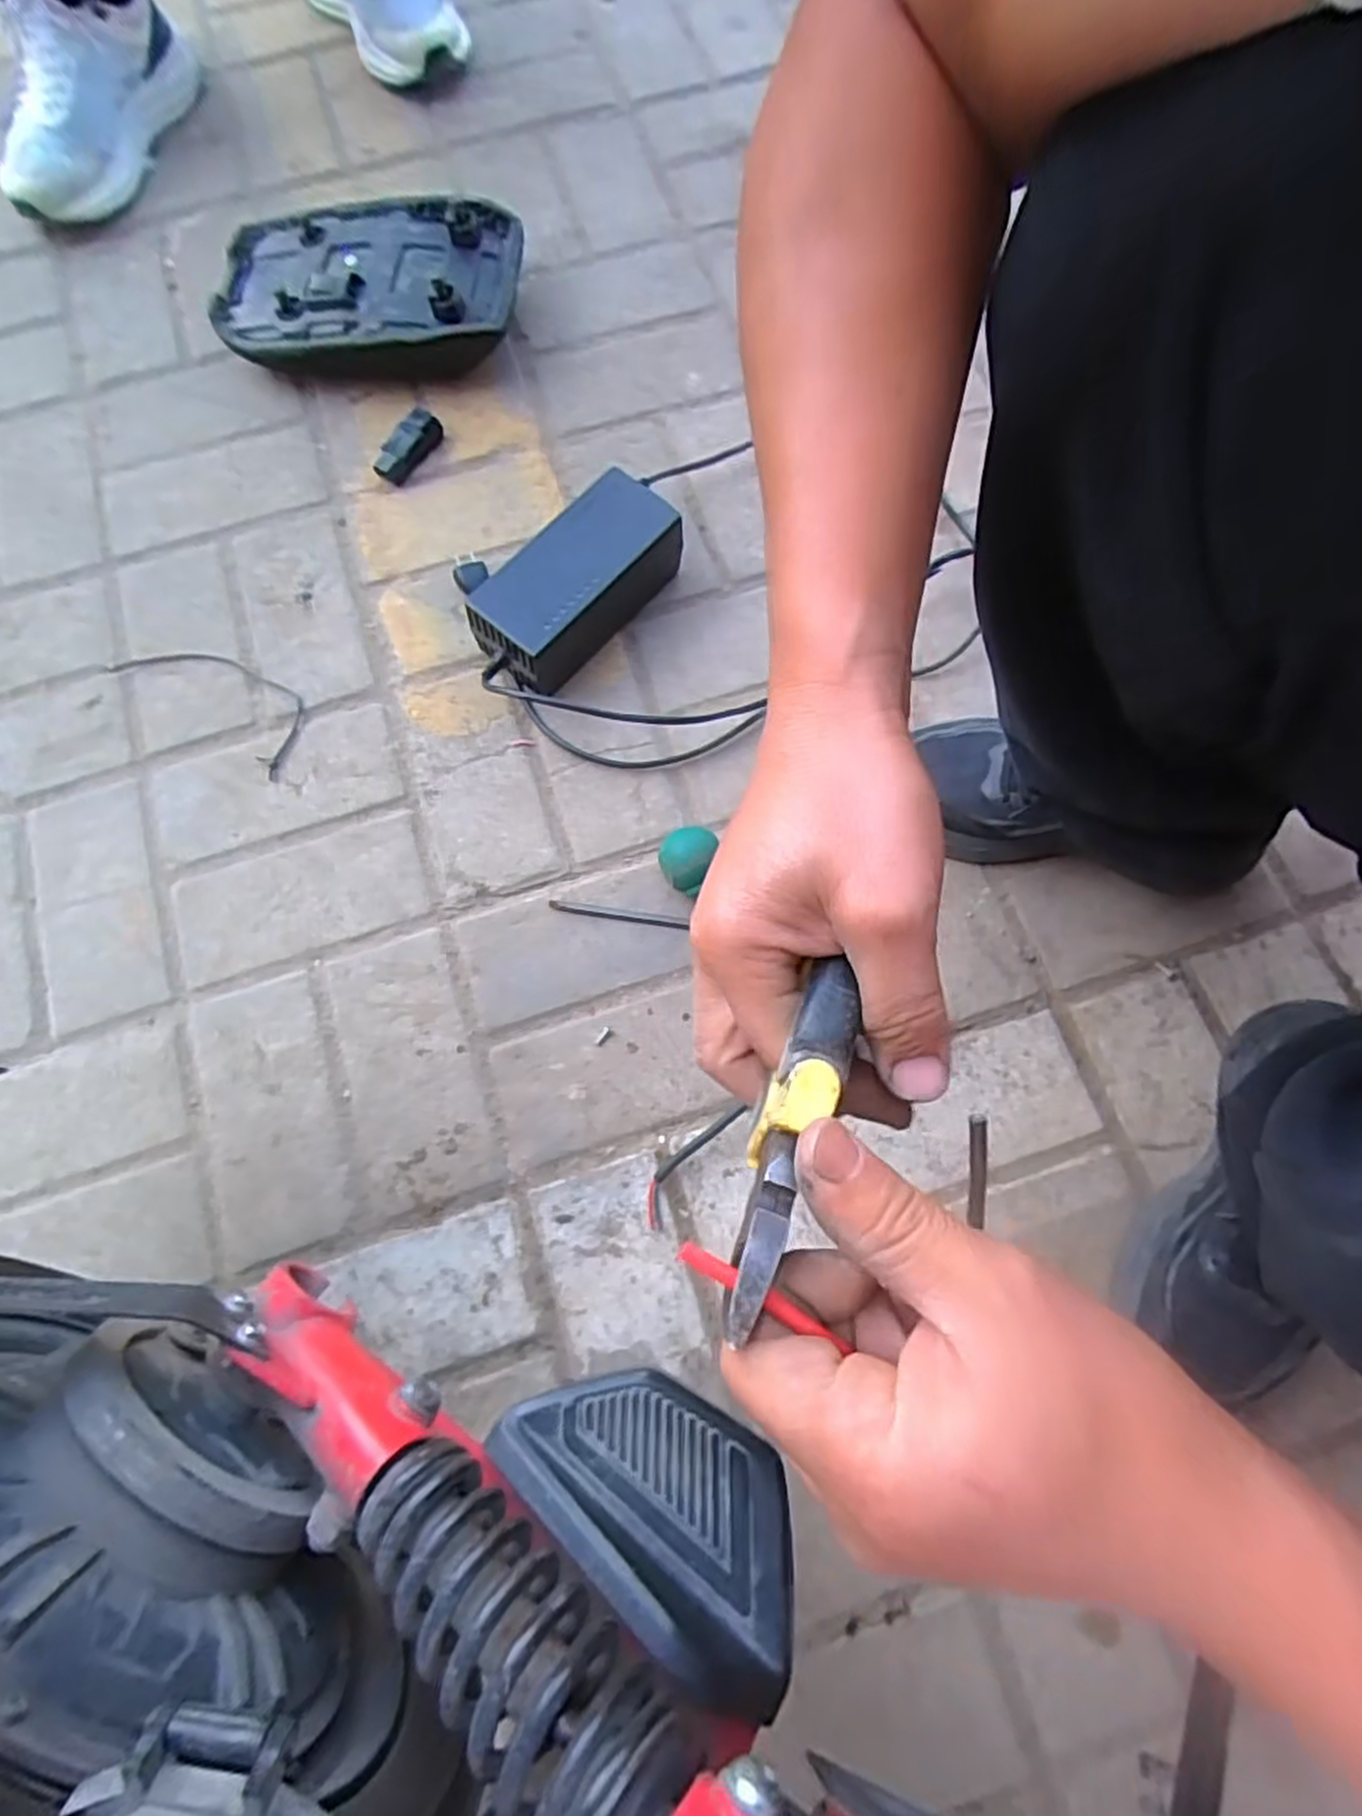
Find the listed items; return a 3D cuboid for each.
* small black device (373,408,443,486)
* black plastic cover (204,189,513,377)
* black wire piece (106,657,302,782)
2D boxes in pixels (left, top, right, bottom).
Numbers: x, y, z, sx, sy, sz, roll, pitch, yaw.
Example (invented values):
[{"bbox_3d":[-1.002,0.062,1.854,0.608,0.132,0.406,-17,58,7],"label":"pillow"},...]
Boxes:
[{"bbox_3d":[-0.240,-0.406,0.689,0.031,0.023,0.070,35,79,9],"label":"small black device"},{"bbox_3d":[-0.280,-0.564,0.714,0.276,0.063,0.163,1,76,1],"label":"black plastic cover"},{"bbox_3d":[-0.379,-0.174,0.634,0.181,0.004,0.069,30,78,8],"label":"black wire piece"}]

